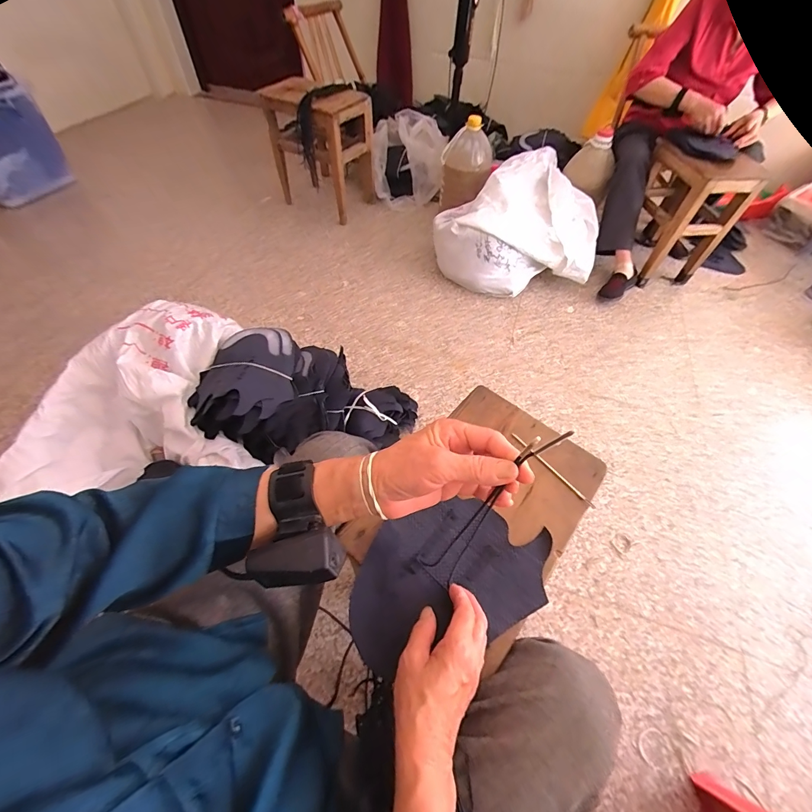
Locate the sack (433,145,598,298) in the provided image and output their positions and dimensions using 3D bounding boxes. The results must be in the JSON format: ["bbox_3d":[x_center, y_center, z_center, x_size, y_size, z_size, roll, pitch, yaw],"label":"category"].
[{"bbox_3d":[0.408,-0.678,1.381,0.606,0.315,0.443,-6,56,-7],"label":"sack"}]

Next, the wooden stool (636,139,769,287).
[{"bbox_3d":[1.012,-0.706,1.362,0.230,0.409,0.286,-7,56,-7],"label":"wooden stool"}]

